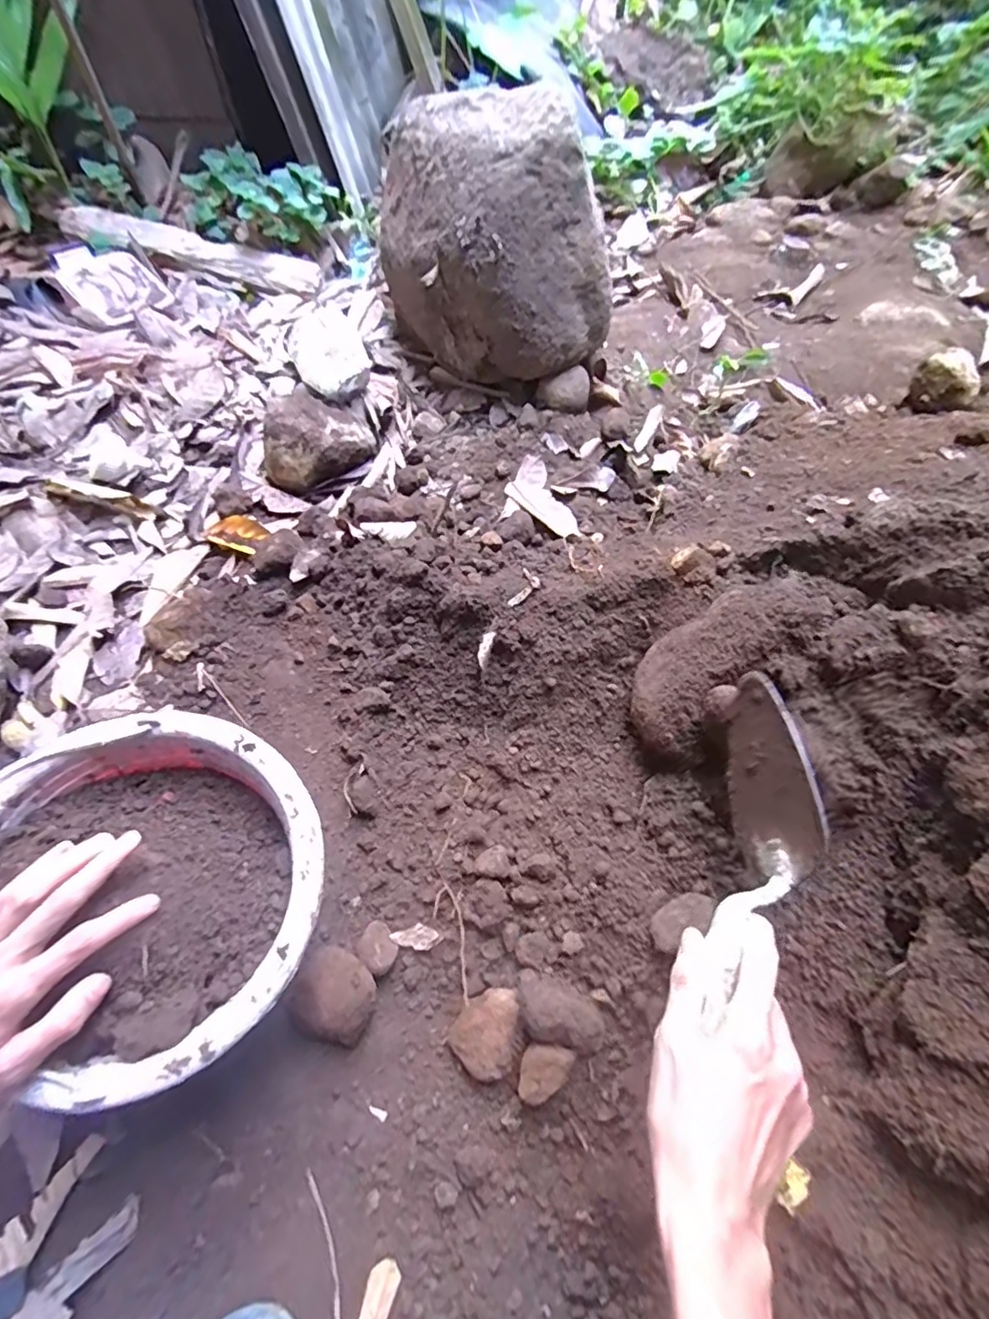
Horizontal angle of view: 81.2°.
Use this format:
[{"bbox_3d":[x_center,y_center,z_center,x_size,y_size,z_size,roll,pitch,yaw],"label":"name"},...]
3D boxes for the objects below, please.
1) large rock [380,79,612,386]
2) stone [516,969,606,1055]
[{"bbox_3d":[-0.016,-0.546,0.749,0.187,0.270,0.349,-26,68,-15],"label":"large rock"},{"bbox_3d":[0.055,0.284,0.460,0.076,0.031,0.044,17,64,5],"label":"stone"}]

